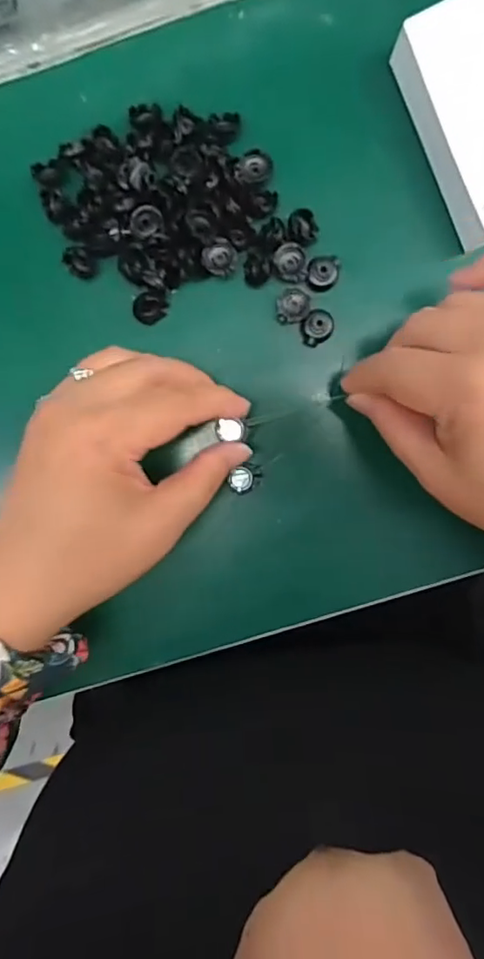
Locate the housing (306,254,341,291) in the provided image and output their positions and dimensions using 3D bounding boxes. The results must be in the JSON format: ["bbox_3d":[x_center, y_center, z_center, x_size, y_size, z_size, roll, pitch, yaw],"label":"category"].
[{"bbox_3d":[0.039,-0.101,0.267,0.016,0.008,0.016,0,95,2],"label":"housing"}]

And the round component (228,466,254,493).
[{"bbox_3d":[0.000,0.000,0.275,0.012,0.004,0.013,0,95,2],"label":"round component"}]

